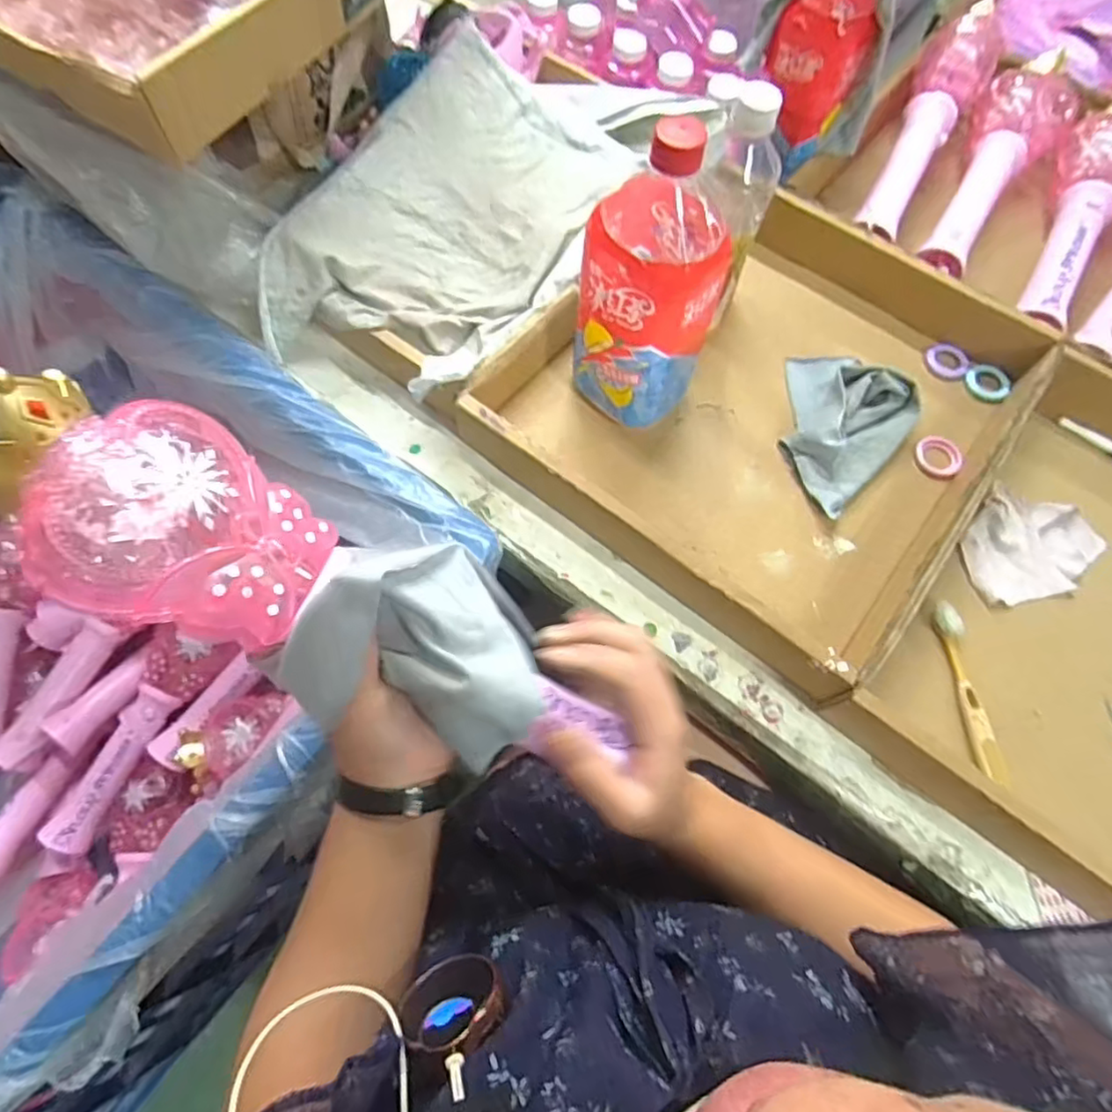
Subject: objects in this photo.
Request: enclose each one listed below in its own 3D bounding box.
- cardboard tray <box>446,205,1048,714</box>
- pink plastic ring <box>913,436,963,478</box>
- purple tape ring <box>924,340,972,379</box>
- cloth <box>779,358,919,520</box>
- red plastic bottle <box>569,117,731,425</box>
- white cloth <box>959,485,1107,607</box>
[{"bbox_3d":[0.172,-0.135,0.529,0.344,0.064,0.372,38,72,13],"label":"cardboard tray"},{"bbox_3d":[0.321,-0.083,0.539,0.038,0.009,0.039,1,67,-1],"label":"pink plastic ring"},{"bbox_3d":[0.357,-0.179,0.582,0.039,0.009,0.037,1,67,-1],"label":"purple tape ring"},{"bbox_3d":[0.226,-0.113,0.531,0.107,0.034,0.140,40,72,14],"label":"cloth"},{"bbox_3d":[0.068,-0.188,0.457,0.090,0.220,0.081,43,73,15],"label":"red plastic bottle"},{"bbox_3d":[0.376,-0.010,0.498,0.116,0.019,0.083,-10,68,-5],"label":"white cloth"}]

